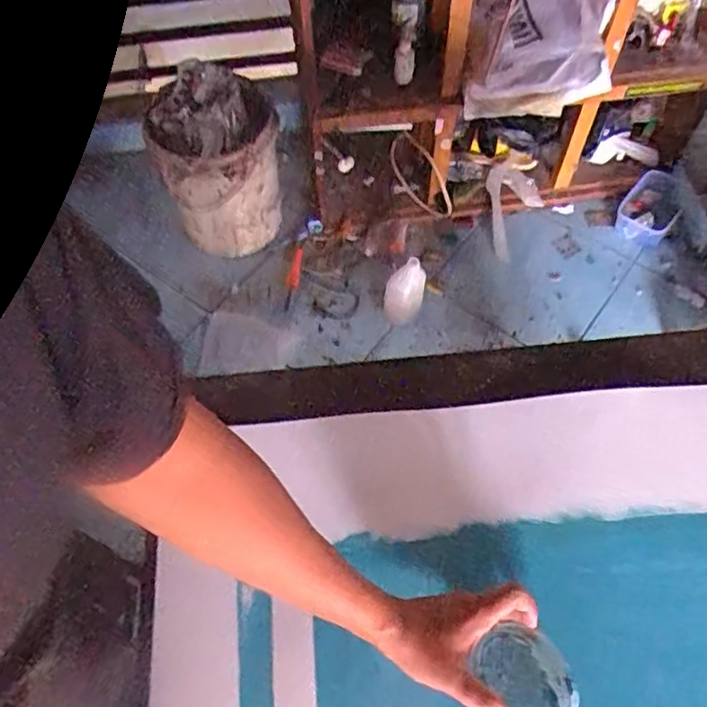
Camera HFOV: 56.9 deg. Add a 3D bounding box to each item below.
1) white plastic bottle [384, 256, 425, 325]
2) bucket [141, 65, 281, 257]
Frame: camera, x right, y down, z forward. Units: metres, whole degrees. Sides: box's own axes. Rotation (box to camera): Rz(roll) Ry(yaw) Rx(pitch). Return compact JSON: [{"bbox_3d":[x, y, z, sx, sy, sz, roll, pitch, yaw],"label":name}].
[{"bbox_3d":[0.121,-0.148,1.559,0.096,0.158,0.089,-1,60,0],"label":"white plastic bottle"},{"bbox_3d":[-0.328,-0.464,1.638,0.286,0.361,0.310,0,60,1],"label":"bucket"}]

